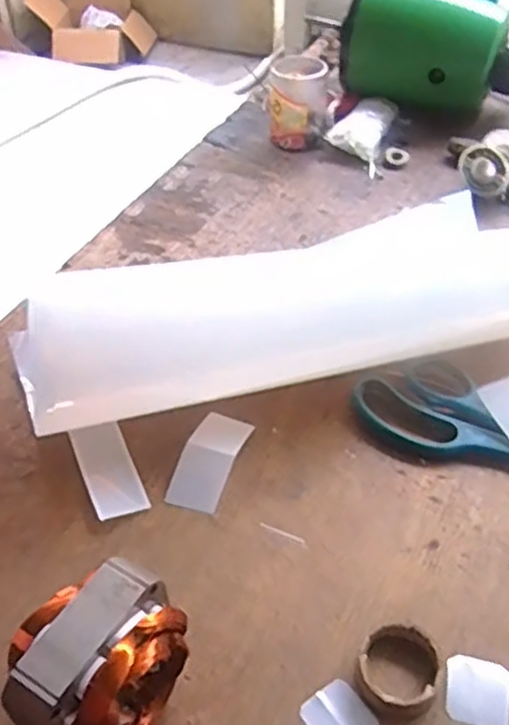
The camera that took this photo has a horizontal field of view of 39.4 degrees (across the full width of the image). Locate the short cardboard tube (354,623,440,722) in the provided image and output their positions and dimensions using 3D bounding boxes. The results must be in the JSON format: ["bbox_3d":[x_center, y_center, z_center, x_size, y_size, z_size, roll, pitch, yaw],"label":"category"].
[{"bbox_3d":[0.072,0.155,0.358,0.039,0.014,0.041,-1,45,1],"label":"short cardboard tube"}]

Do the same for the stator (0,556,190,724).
[{"bbox_3d":[-0.071,0.140,0.324,0.053,0.072,0.077,23,50,23],"label":"stator"}]

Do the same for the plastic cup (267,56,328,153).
[{"bbox_3d":[0.047,-0.274,0.751,0.060,0.072,0.060,2,45,4],"label":"plastic cup"}]

